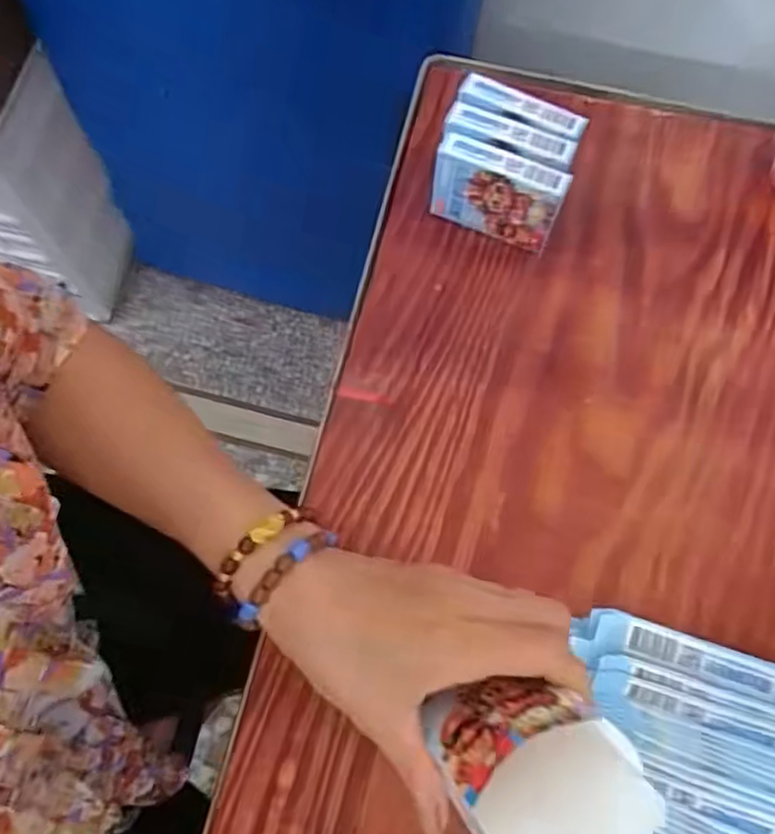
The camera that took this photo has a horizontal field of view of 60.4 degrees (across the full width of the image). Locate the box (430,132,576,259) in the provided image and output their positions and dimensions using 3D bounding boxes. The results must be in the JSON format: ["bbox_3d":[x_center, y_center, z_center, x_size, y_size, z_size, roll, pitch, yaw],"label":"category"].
[{"bbox_3d":[0.079,-0.160,0.484,0.090,0.069,0.022,25,70,8],"label":"box"}]

